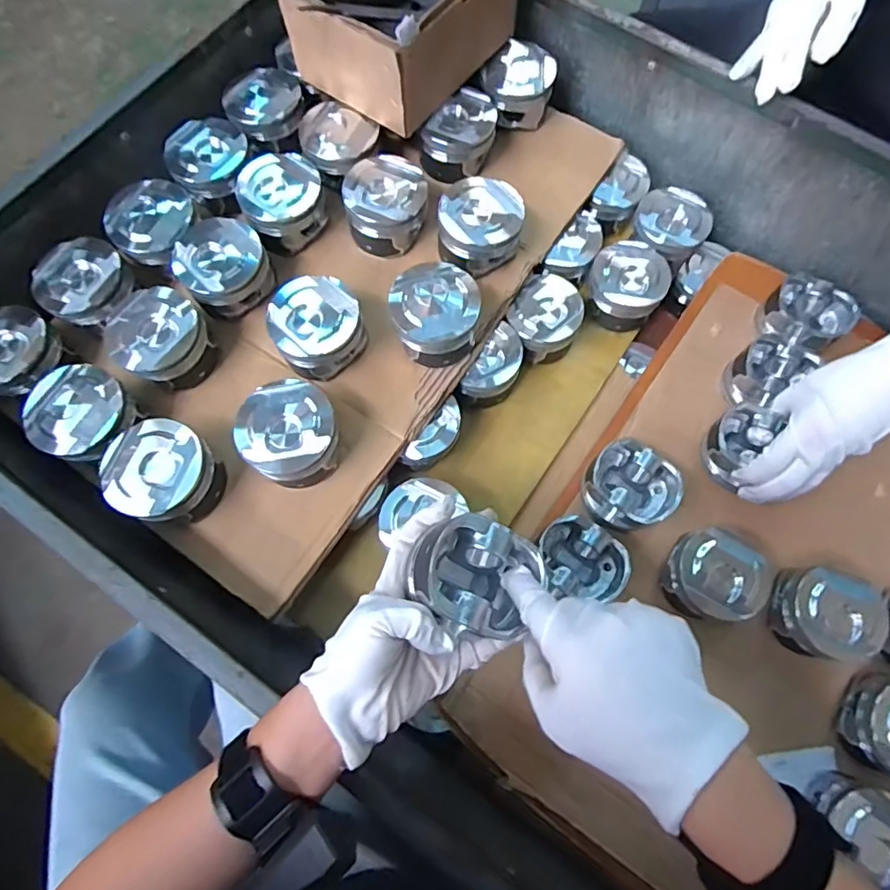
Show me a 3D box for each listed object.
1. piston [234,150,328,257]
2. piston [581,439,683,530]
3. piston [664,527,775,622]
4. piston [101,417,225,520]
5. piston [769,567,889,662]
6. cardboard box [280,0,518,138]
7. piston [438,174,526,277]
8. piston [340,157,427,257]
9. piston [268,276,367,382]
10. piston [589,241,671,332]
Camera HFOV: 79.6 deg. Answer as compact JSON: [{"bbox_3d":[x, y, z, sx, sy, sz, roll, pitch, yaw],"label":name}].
[{"bbox_3d":[-0.169,-0.256,0.559,0.086,0.046,0.091,0,75,-1],"label":"piston"},{"bbox_3d":[0.182,0.046,0.542,0.079,0.061,0.082,0,75,-1],"label":"piston"},{"bbox_3d":[0.260,0.126,0.520,0.087,0.062,0.080,0,75,-1],"label":"piston"},{"bbox_3d":[-0.245,0.024,0.467,0.086,0.051,0.082,0,75,-1],"label":"piston"},{"bbox_3d":[0.361,0.159,0.506,0.080,0.052,0.078,0,75,-1],"label":"piston"},{"bbox_3d":[-0.042,-0.448,0.547,0.158,0.088,0.198,36,77,8],"label":"cardboard box"},{"bbox_3d":[0.036,-0.225,0.549,0.082,0.048,0.081,0,75,-1],"label":"piston"},{"bbox_3d":[-0.060,-0.253,0.557,0.083,0.055,0.095,1,75,-1],"label":"piston"},{"bbox_3d":[-0.122,-0.114,0.512,0.080,0.049,0.085,0,75,-1],"label":"piston"},{"bbox_3d":[0.203,-0.180,0.601,0.082,0.045,0.083,0,75,-1],"label":"piston"}]

